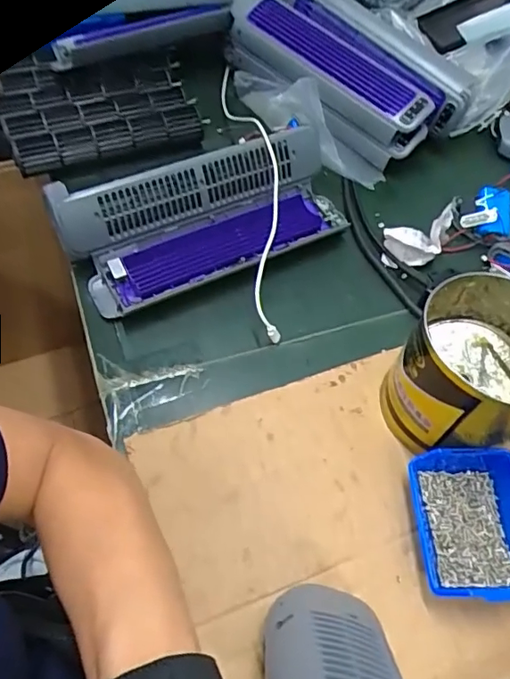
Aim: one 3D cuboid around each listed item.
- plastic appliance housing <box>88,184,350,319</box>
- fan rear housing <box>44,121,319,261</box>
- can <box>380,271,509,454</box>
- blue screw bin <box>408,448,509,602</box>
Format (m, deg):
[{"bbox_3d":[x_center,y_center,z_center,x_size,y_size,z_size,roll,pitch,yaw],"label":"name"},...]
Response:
[{"bbox_3d":[-0.033,-0.099,0.591,0.296,0.035,0.079,-22,60,-16],"label":"plastic appliance housing"},{"bbox_3d":[-0.065,-0.166,0.578,0.297,0.059,0.046,-22,60,-16],"label":"fan rear housing"},{"bbox_3d":[0.186,0.029,0.458,0.126,0.111,0.117,1,56,-2],"label":"can"},{"bbox_3d":[0.174,0.148,0.429,0.087,0.042,0.113,-3,57,-5],"label":"blue screw bin"}]

